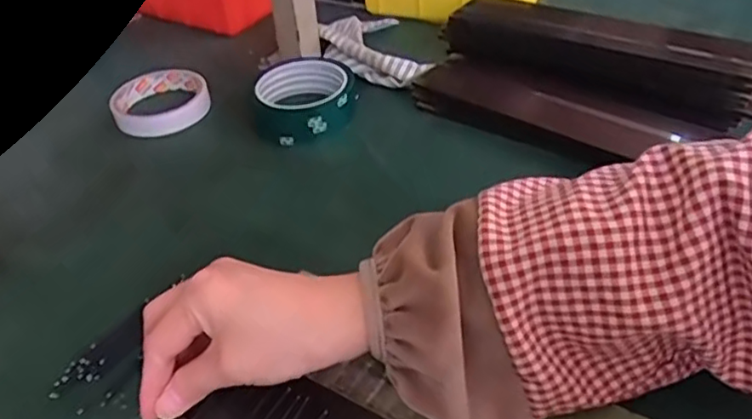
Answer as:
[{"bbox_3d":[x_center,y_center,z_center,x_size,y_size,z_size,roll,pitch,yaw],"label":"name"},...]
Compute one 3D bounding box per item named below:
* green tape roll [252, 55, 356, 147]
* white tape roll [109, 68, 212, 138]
[{"bbox_3d":[-0.064,-0.098,0.544,0.091,0.035,0.088,-9,41,-4],"label":"green tape roll"},{"bbox_3d":[-0.198,-0.099,0.577,0.087,0.017,0.092,-3,41,3],"label":"white tape roll"}]

